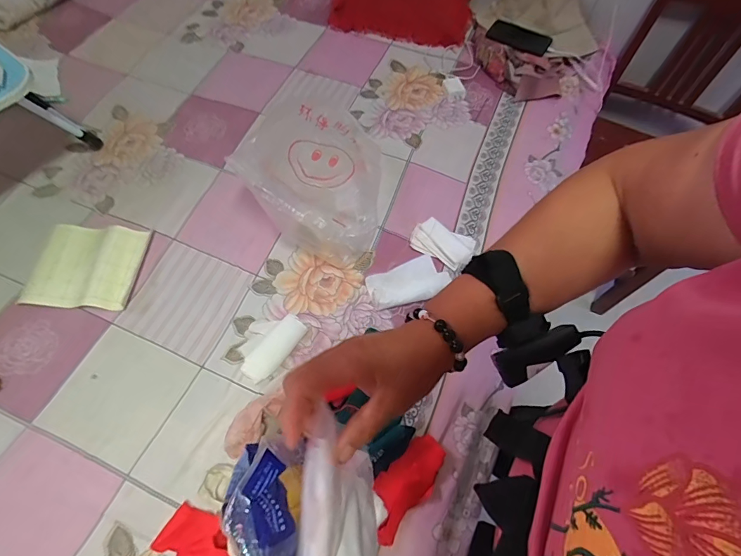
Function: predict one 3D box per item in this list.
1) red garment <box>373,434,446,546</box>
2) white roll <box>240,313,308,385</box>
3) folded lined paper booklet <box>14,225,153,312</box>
[{"bbox_3d":[0.056,0.318,0.623,0.072,0.038,0.160,41,67,17],"label":"red garment"},{"bbox_3d":[-0.191,0.117,0.744,0.092,0.024,0.132,34,65,15],"label":"white roll"},{"bbox_3d":[-0.563,-0.027,0.805,0.207,0.020,0.181,4,61,-1],"label":"folded lined paper booklet"}]

